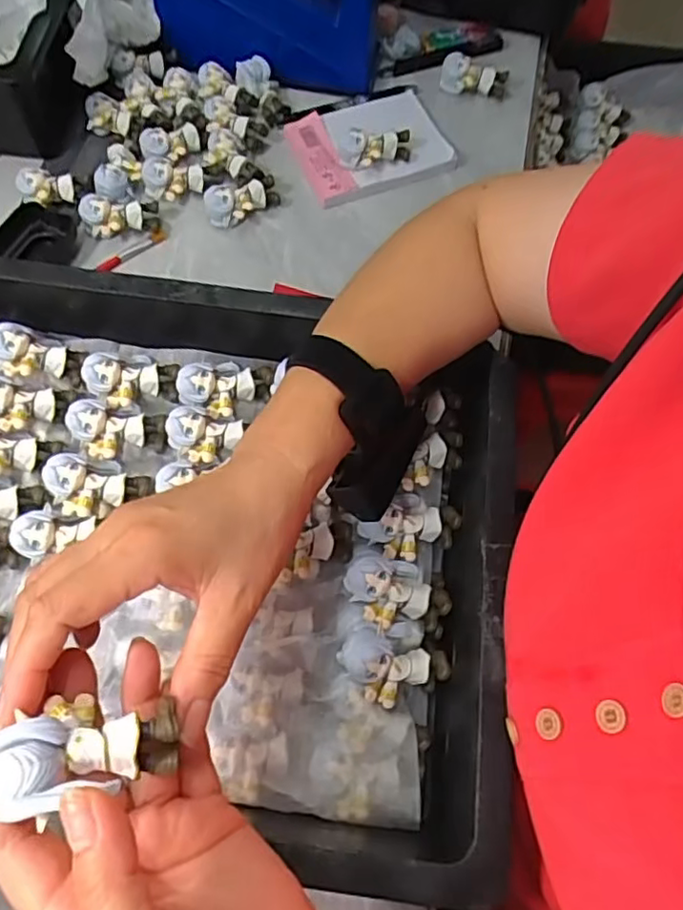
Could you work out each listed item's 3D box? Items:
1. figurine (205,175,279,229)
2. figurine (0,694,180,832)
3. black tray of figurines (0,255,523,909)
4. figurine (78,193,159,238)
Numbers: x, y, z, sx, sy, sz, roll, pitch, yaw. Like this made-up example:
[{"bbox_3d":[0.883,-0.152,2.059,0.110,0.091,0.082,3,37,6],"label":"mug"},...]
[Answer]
[{"bbox_3d":[-0.084,-0.216,0.522,0.063,0.028,0.027,-21,69,-12],"label":"figurine"},{"bbox_3d":[-0.089,0.103,0.214,0.058,0.024,0.033,3,64,-28],"label":"figurine"},{"bbox_3d":[-0.134,0.040,0.353,0.443,0.074,0.297,8,66,0],"label":"black tray of figurines"},{"bbox_3d":[-0.186,-0.201,0.514,0.061,0.027,0.032,5,66,-1],"label":"figurine"}]

